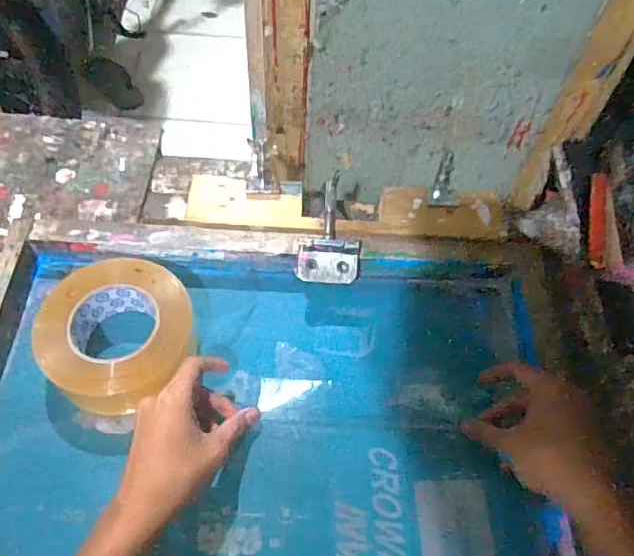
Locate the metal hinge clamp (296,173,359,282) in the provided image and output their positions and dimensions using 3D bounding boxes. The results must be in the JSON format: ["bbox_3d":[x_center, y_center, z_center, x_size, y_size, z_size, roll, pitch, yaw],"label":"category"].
[{"bbox_3d":[0.013,-0.050,0.579,0.060,0.029,0.117,3,57,-1],"label":"metal hinge clamp"}]

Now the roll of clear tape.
[{"bbox_3d":[-0.185,0.051,0.534,0.130,0.059,0.127,1,59,-2],"label":"roll of clear tape"}]

